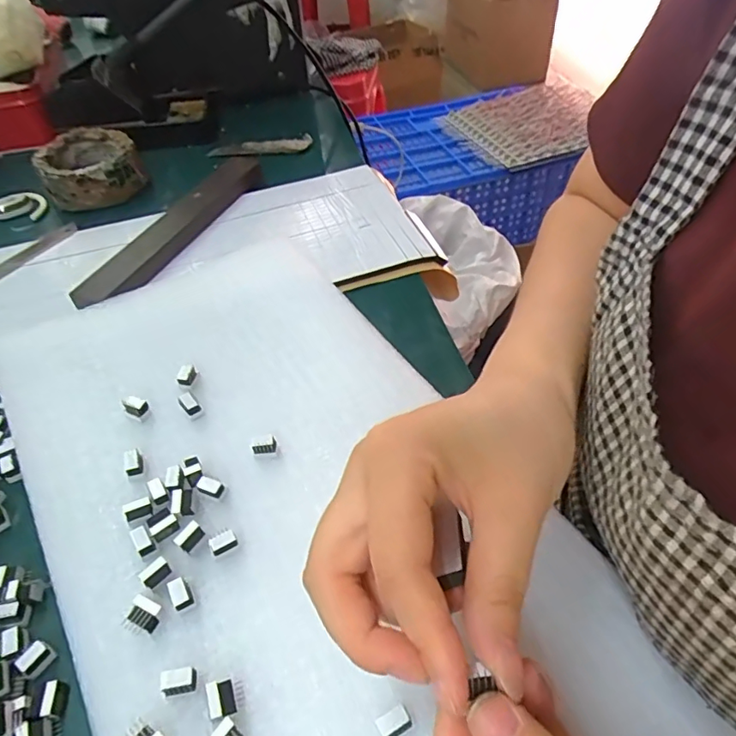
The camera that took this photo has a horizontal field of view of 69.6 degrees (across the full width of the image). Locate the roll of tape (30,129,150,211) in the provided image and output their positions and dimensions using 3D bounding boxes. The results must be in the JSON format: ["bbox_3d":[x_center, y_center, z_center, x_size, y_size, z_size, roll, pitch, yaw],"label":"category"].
[{"bbox_3d":[-0.253,-0.187,0.489,0.082,0.036,0.082,-15,48,-10],"label":"roll of tape"}]

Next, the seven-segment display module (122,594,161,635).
[{"bbox_3d":[-0.094,0.105,0.223,0.013,0.010,0.013,16,50,18],"label":"seven-segment display module"}]

